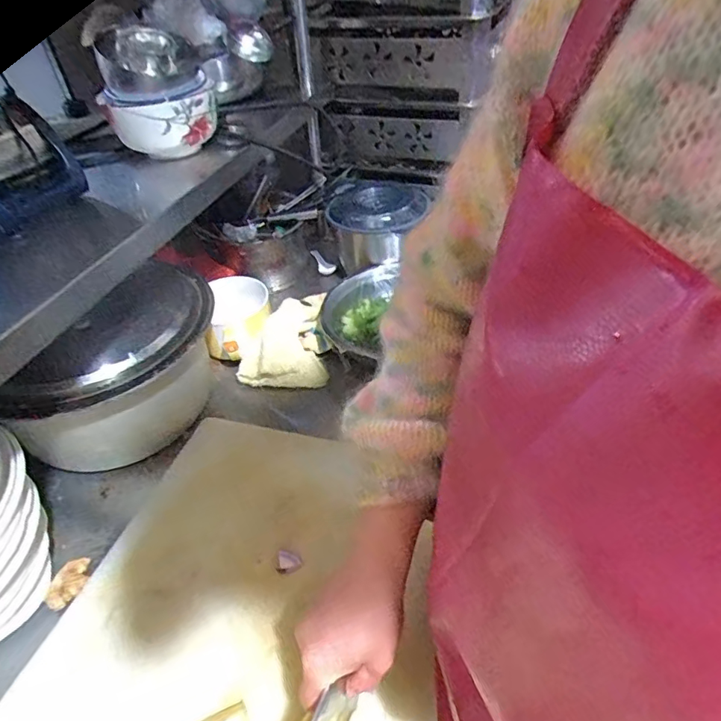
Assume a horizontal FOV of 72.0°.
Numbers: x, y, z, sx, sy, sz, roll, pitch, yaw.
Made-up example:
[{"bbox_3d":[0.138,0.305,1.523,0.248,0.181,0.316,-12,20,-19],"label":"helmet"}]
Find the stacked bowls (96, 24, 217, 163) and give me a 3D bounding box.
[{"bbox_3d":[-0.252,-0.334,0.628,0.121,0.125,0.125,-14,43,-10],"label":"stacked bowls"}]

